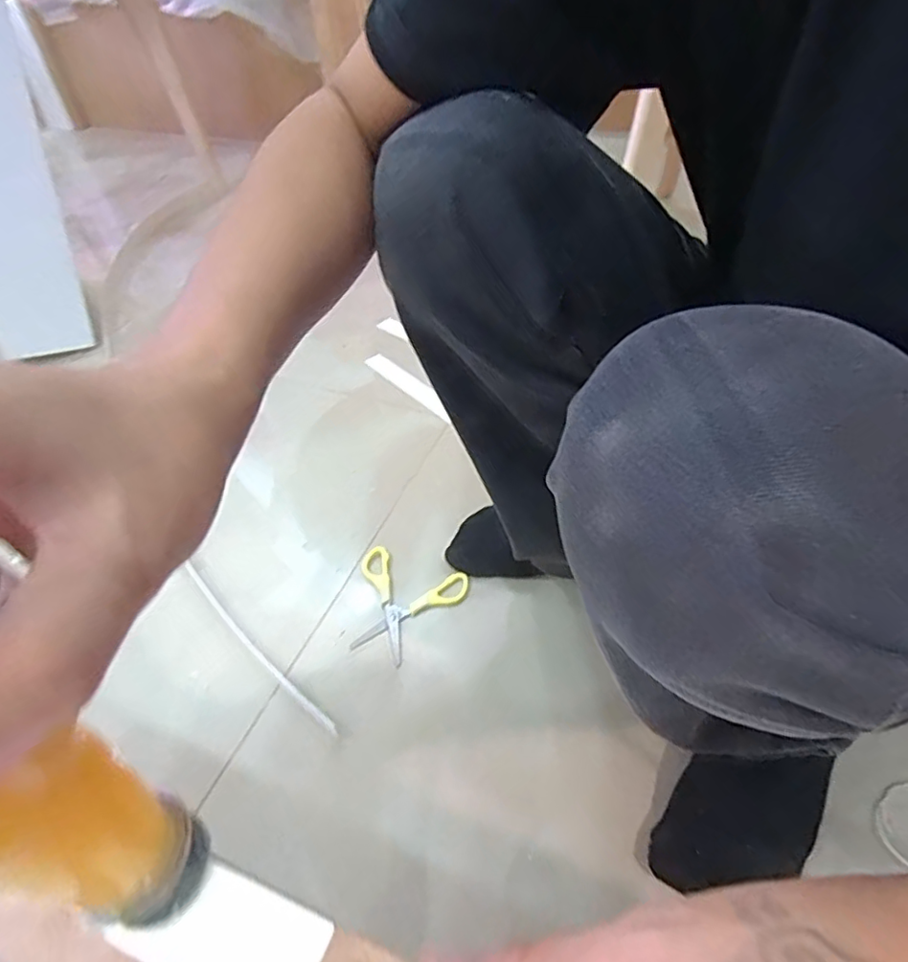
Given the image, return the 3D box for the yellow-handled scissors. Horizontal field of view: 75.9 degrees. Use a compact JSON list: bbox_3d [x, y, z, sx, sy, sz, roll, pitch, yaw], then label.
[{"bbox_3d":[-0.052,0.119,0.559,0.109,0.009,0.107,14,48,15],"label":"yellow-handled scissors"}]

